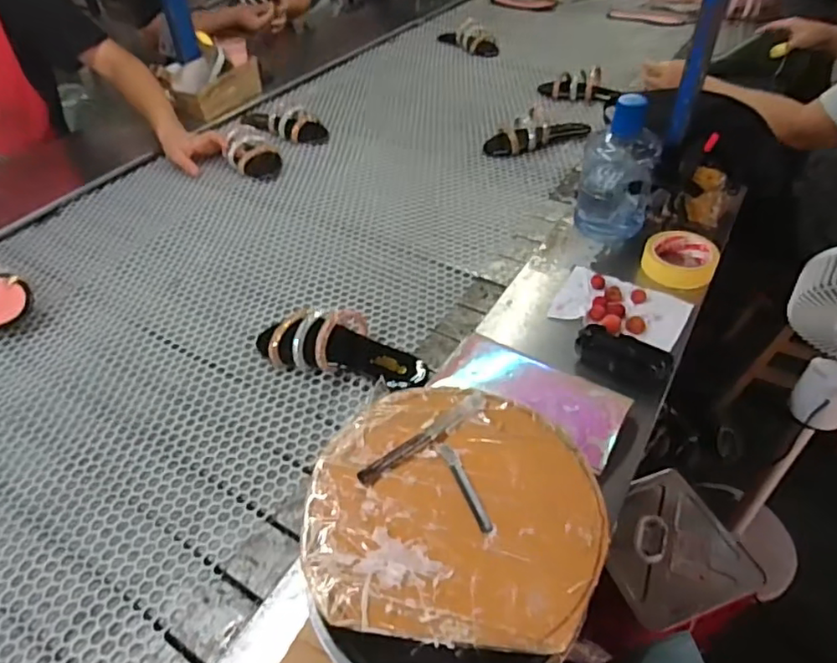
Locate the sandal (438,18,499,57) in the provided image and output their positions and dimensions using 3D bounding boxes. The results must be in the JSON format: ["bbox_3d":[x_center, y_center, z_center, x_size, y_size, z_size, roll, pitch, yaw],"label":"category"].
[{"bbox_3d":[0.138,-0.859,1.611,0.085,0.071,0.236,-22,47,-18],"label":"sandal"}]

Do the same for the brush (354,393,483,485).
[{"bbox_3d":[0.006,0.098,0.520,0.141,0.007,0.018,-30,50,-25],"label":"brush"}]

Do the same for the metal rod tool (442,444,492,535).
[{"bbox_3d":[0.042,0.134,0.489,0.013,0.004,0.088,-18,46,-14],"label":"metal rod tool"}]

